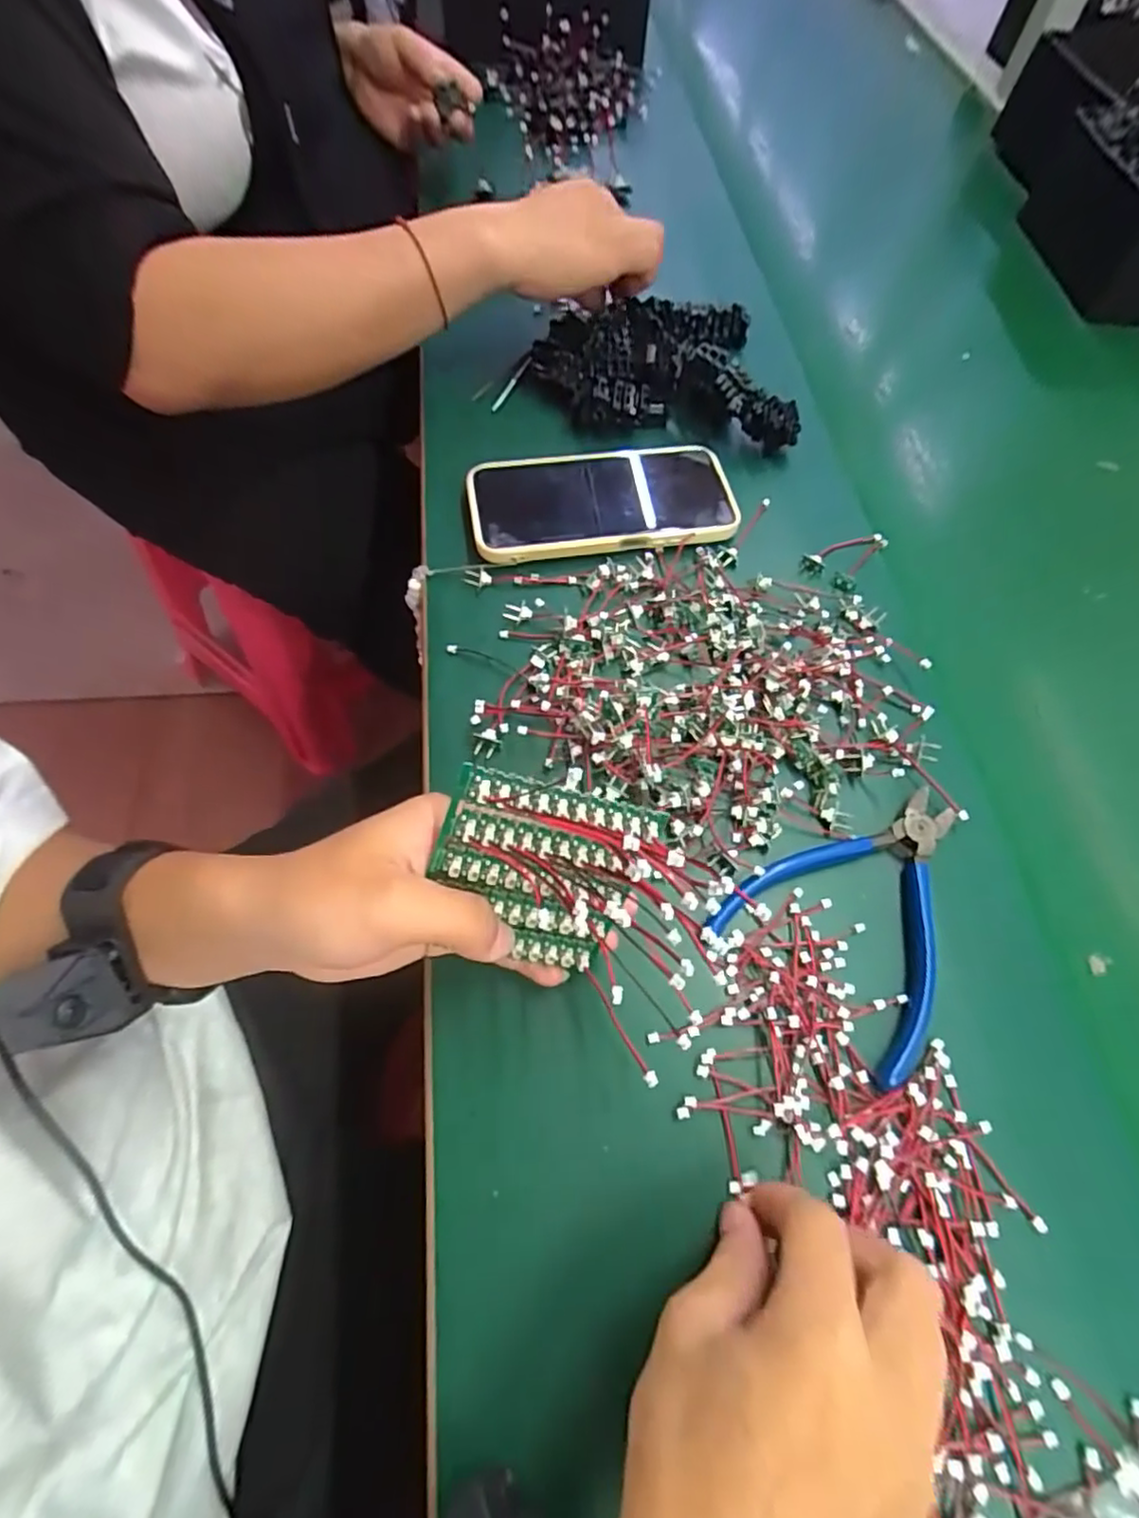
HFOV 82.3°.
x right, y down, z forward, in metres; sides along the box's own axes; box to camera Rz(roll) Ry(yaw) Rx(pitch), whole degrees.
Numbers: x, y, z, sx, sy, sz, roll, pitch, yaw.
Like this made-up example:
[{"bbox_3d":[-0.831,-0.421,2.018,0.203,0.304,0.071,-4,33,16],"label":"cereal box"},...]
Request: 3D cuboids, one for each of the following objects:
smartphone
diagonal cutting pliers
[{"bbox_3d":[0.022,-0.170,0.421,0.170,0.012,0.084,-7,64,-7],"label":"smartphone"},{"bbox_3d":[0.147,0.067,0.315,0.101,0.011,0.133,42,68,16],"label":"diagonal cutting pliers"}]

